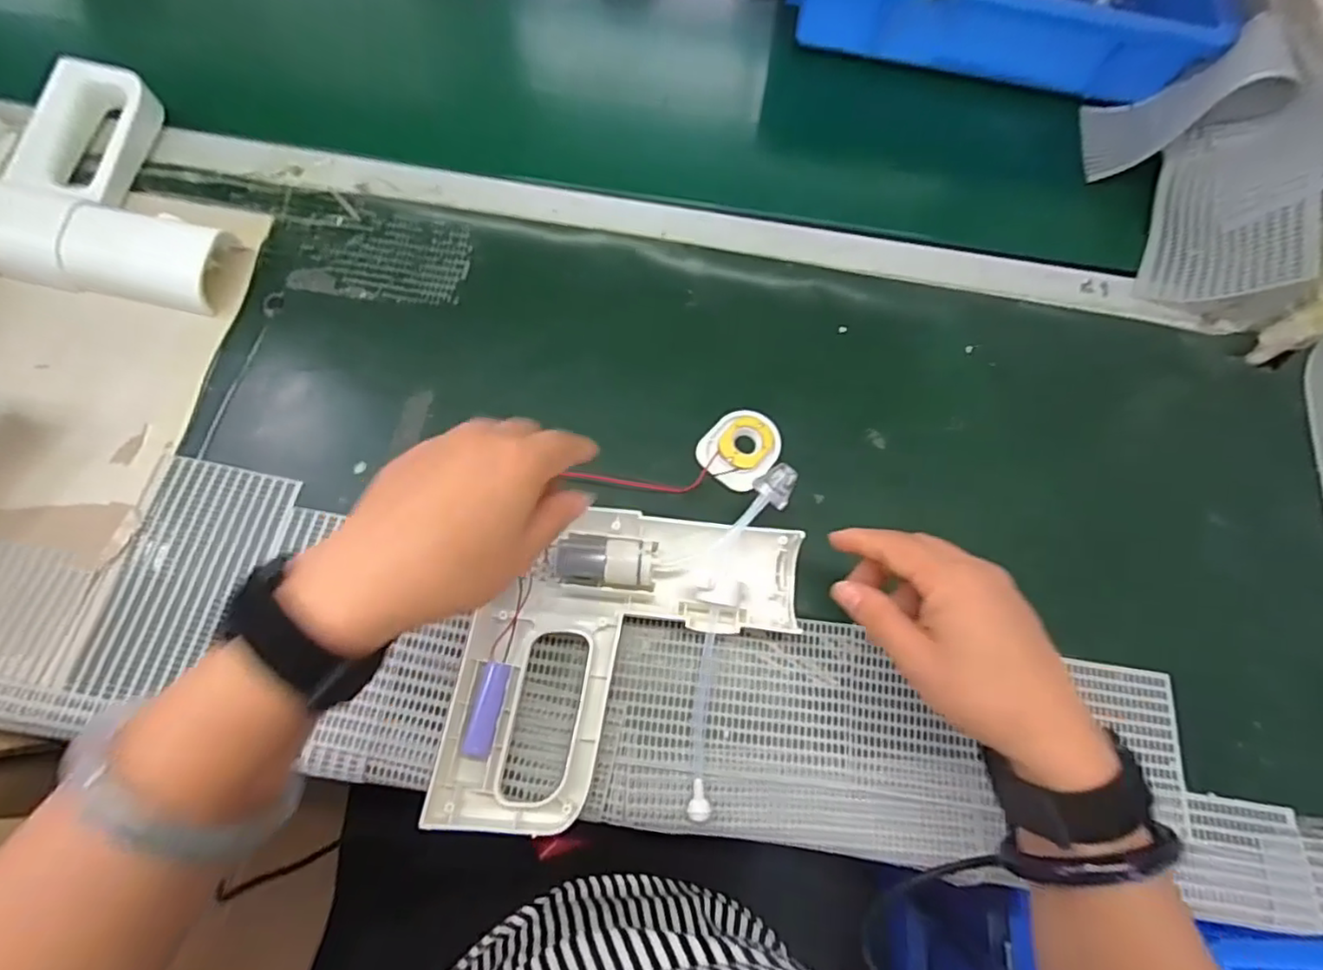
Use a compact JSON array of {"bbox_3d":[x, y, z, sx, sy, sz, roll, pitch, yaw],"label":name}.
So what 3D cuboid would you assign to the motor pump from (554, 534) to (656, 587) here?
[{"bbox_3d":[-0.034,0.046,0.385,0.058,0.022,0.026,9,69,1],"label":"motor pump"}]

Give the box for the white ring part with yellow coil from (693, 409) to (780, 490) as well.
[{"bbox_3d":[0.056,-0.025,0.449,0.047,0.012,0.058,39,72,11],"label":"white ring part with yellow coil"}]

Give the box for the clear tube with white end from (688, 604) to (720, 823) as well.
[{"bbox_3d":[0.025,0.132,0.375,0.011,0.017,0.118,5,69,-1],"label":"clear tube with white end"}]

